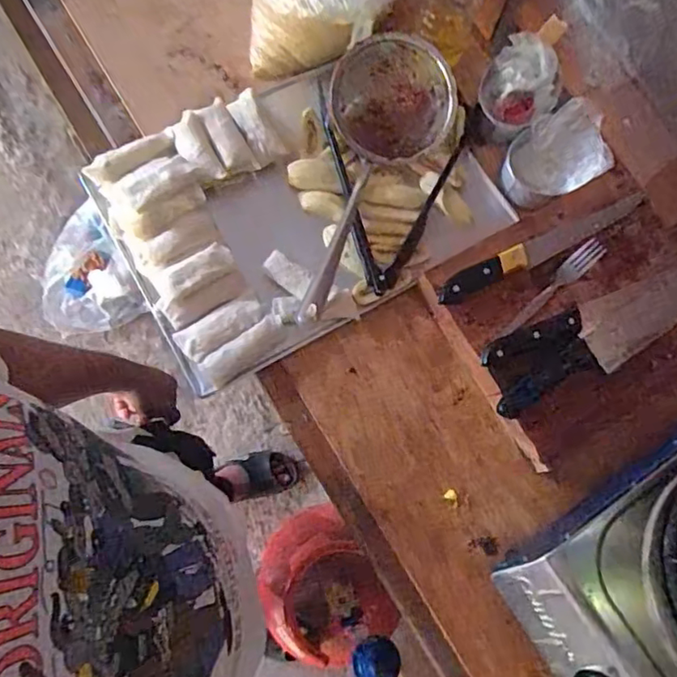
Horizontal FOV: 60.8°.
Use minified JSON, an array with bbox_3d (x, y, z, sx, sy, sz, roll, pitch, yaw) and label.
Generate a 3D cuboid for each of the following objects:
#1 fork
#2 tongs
[{"bbox_3d":[0.240,-0.054,0.662,0.169,0.016,0.024,-39,79,-12],"label":"fork"},{"bbox_3d":[0.094,-0.206,0.729,0.194,0.018,0.282,-10,74,-5],"label":"tongs"}]

